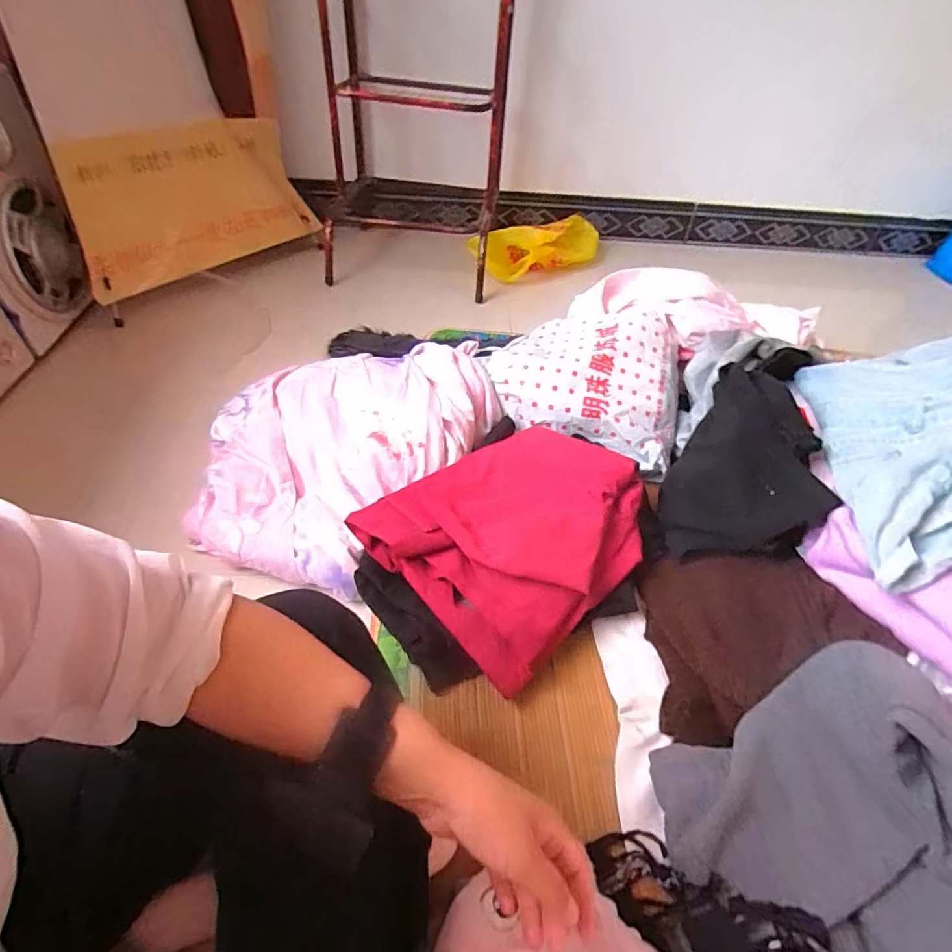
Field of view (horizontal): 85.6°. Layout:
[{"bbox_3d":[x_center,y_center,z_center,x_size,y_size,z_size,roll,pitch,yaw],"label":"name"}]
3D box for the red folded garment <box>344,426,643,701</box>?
[{"bbox_3d":[0.050,0.067,0.666,0.335,0.092,0.272,-33,58,-31],"label":"red folded garment"}]

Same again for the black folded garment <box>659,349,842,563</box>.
[{"bbox_3d":[0.345,-0.030,0.679,0.162,0.185,0.215,6,47,-1],"label":"black folded garment"}]

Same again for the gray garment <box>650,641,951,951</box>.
[{"bbox_3d":[0.335,0.312,0.421,0.247,0.148,0.283,-18,51,-21],"label":"gray garment"}]

